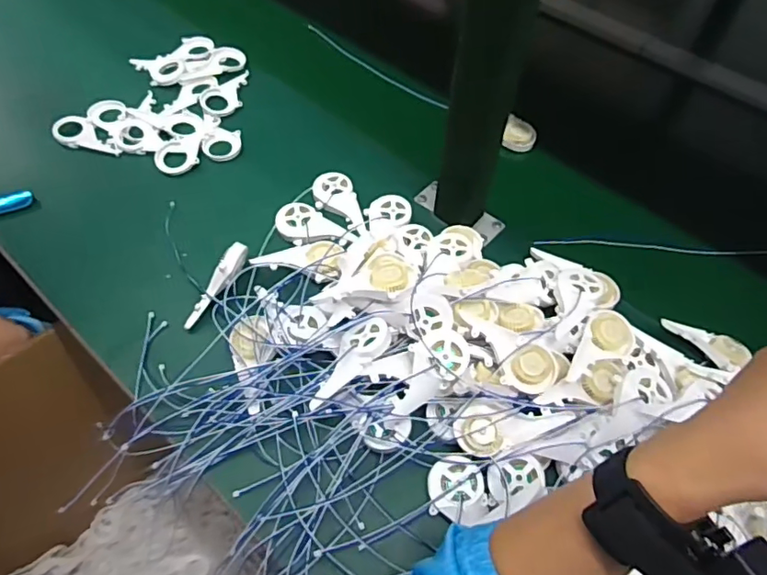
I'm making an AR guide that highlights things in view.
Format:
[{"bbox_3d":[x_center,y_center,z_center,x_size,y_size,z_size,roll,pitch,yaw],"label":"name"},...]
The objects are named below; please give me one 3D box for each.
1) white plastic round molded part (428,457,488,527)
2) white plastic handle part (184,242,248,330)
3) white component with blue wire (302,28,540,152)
[{"bbox_3d":[0.058,0.159,0.426,0.043,0.017,0.047,0,57,0],"label":"white plastic round molded part"},{"bbox_3d":[-0.160,-0.002,0.517,0.017,0.021,0.094,31,82,18],"label":"white plastic handle part"},{"bbox_3d":[0.035,-0.278,0.732,0.384,0.023,0.038,33,63,19],"label":"white component with blue wire"}]

